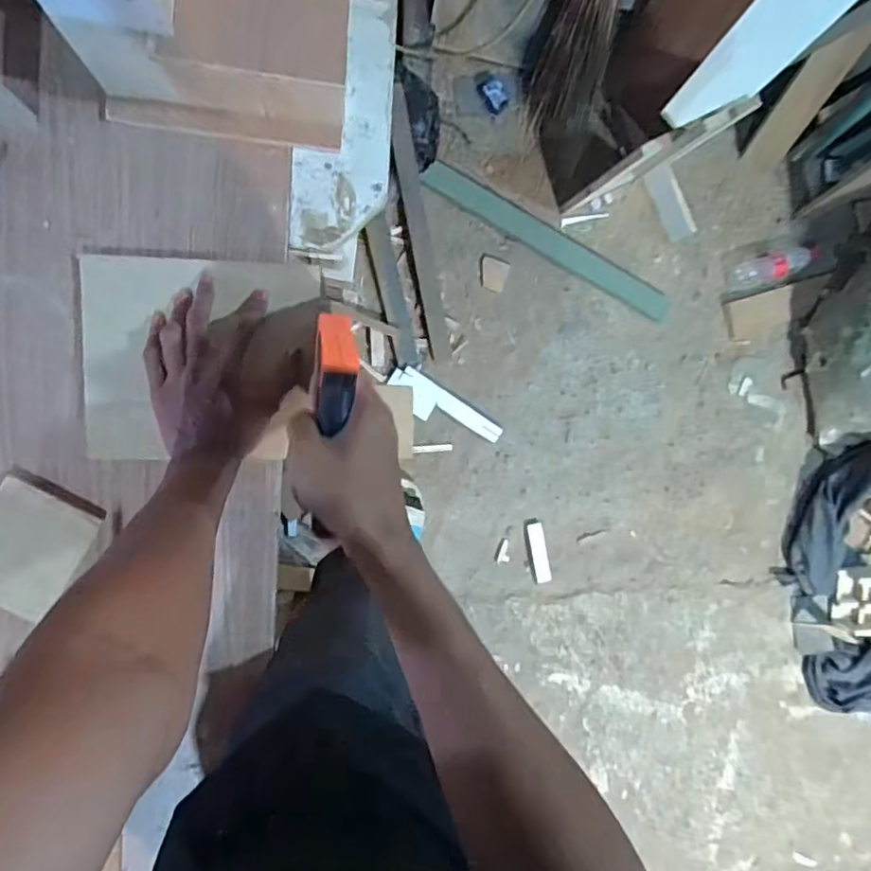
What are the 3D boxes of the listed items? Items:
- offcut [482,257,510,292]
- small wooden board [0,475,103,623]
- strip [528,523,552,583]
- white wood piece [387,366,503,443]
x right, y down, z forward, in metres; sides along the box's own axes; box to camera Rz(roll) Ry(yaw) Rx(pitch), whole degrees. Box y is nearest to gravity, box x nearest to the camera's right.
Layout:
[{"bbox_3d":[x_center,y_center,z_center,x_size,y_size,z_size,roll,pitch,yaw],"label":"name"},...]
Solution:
[{"bbox_3d":[0.130,-0.358,1.304,0.059,0.004,0.063,16,91,-13],"label":"offcut"},{"bbox_3d":[-0.363,0.101,0.516,0.088,0.017,0.099,29,88,-13],"label":"small wooden board"},{"bbox_3d":[0.250,0.282,1.403,0.036,0.009,0.143,-10,90,9],"label":"strip"},{"bbox_3d":[0.018,-0.056,1.338,0.280,0.029,0.080,34,91,-8],"label":"white wood piece"}]

